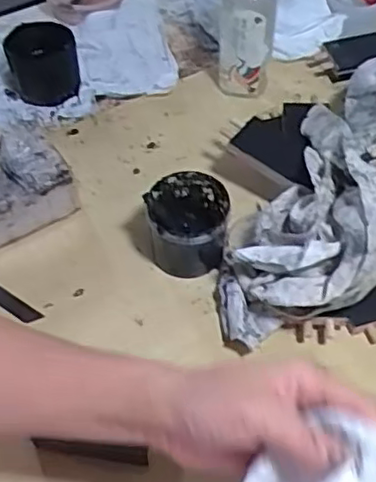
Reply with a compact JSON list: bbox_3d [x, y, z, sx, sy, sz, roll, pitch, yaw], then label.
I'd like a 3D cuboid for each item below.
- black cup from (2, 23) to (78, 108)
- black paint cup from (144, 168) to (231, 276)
[{"bbox_3d":[-0.179,-0.222,0.787,0.076,0.067,0.087,-20,56,-14],"label":"black cup"},{"bbox_3d":[0.000,-0.014,0.636,0.075,0.082,0.074,0,54,0],"label":"black paint cup"}]

